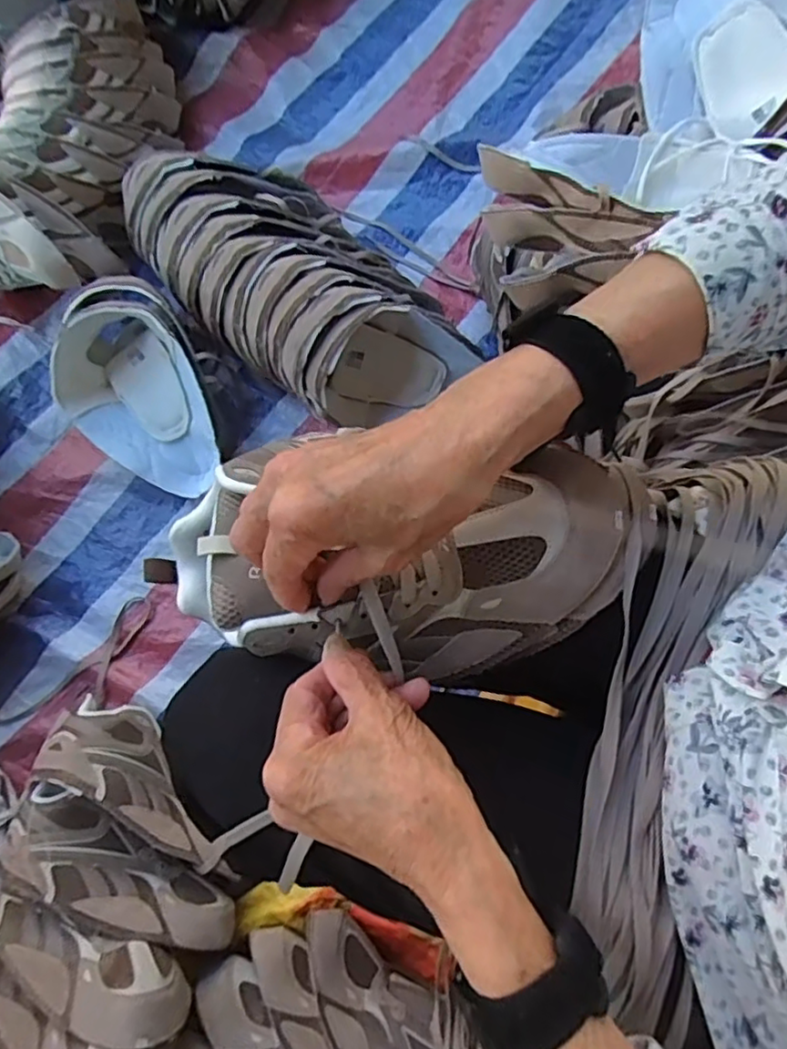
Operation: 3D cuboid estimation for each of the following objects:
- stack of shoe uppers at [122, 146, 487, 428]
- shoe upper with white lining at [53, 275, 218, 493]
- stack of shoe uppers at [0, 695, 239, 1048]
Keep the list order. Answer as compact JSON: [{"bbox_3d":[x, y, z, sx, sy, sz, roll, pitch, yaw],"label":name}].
[{"bbox_3d":[-0.130,-0.319,0.776,0.503,0.147,0.222,42,82,9],"label":"stack of shoe uppers"},{"bbox_3d":[-0.324,-0.169,0.792,0.182,0.135,0.261,-34,80,-6],"label":"shoe upper with white lining"},{"bbox_3d":[-0.278,0.376,0.567,0.228,0.132,0.371,11,79,3],"label":"stack of shoe uppers"}]

